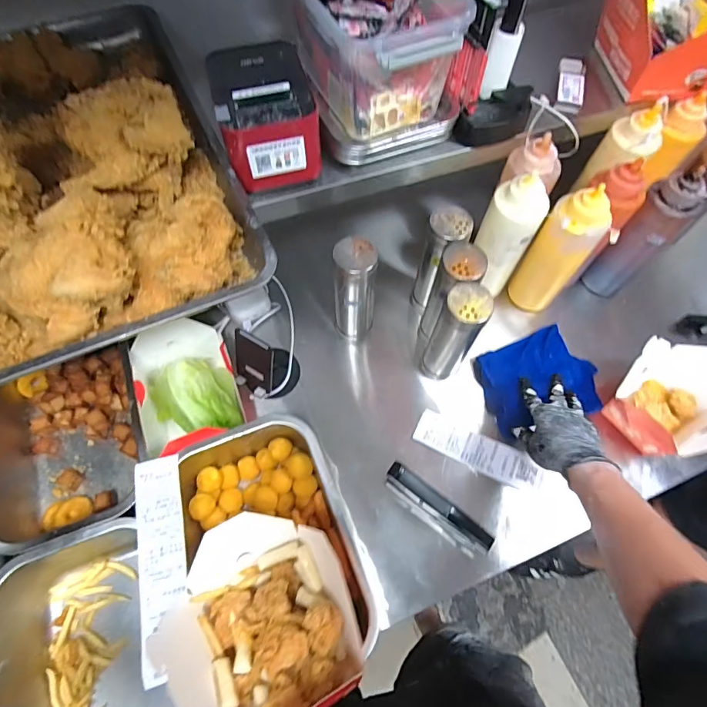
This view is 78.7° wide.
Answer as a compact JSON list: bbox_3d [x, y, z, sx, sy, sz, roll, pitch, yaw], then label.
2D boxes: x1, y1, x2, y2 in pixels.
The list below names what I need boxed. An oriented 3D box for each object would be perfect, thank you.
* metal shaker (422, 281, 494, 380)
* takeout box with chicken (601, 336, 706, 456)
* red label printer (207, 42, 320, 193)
[{"bbox_3d":[0.151,-0.026,0.649,0.056,0.210,0.056,1,65,-1],"label":"metal shaker"},{"bbox_3d":[0.480,0.079,0.661,0.151,0.121,0.159,38,70,15],"label":"takeout box with chicken"},{"bbox_3d":[-0.114,-0.307,0.564,0.111,0.096,0.151,-14,67,-8],"label":"red label printer"}]

